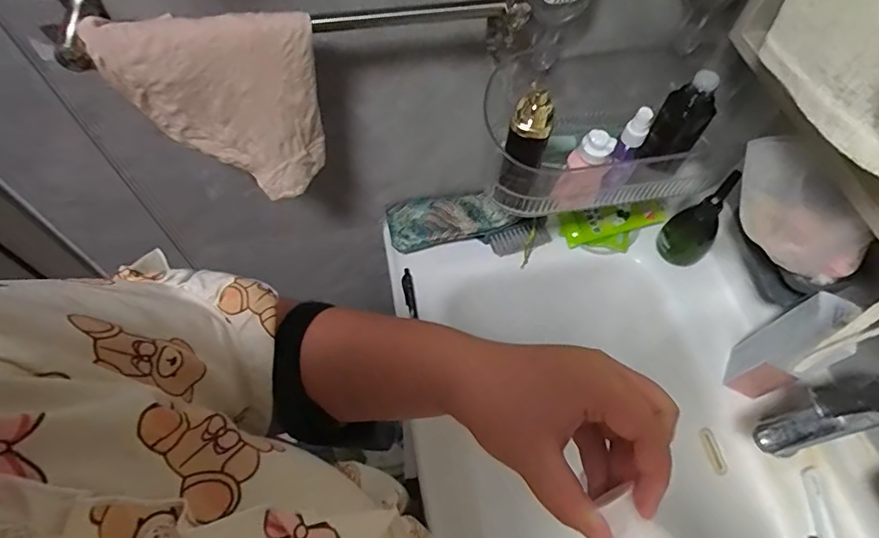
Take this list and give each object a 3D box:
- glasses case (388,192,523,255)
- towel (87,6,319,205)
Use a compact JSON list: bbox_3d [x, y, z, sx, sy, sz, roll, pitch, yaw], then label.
[{"bbox_3d":[0.016,-0.074,0.724,0.177,0.034,0.062,-12,61,-8],"label":"glasses case"},{"bbox_3d":[-0.196,-0.151,0.474,0.166,0.169,0.060,4,60,1],"label":"towel"}]

